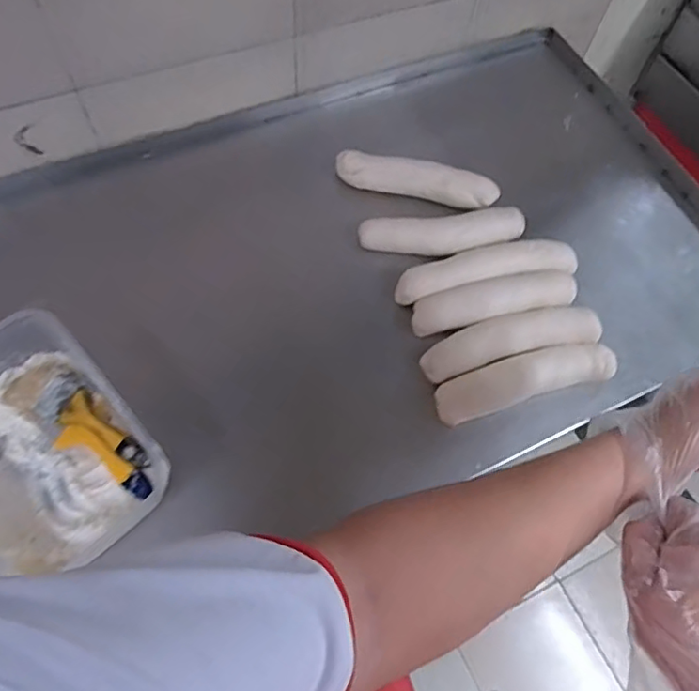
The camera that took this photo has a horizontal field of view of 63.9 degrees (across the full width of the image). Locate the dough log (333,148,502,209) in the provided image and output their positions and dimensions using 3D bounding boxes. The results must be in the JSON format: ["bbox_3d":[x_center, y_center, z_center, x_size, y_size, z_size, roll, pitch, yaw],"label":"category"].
[{"bbox_3d":[0.094,-0.233,0.781,0.229,0.040,0.044,13,64,3],"label":"dough log"}]

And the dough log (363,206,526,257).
[{"bbox_3d":[0.129,-0.153,0.753,0.228,0.032,0.059,-5,64,-6],"label":"dough log"}]

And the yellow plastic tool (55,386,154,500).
[{"bbox_3d":[-0.258,0.109,0.593,0.141,0.052,0.058,28,65,24],"label":"yellow plastic tool"}]

